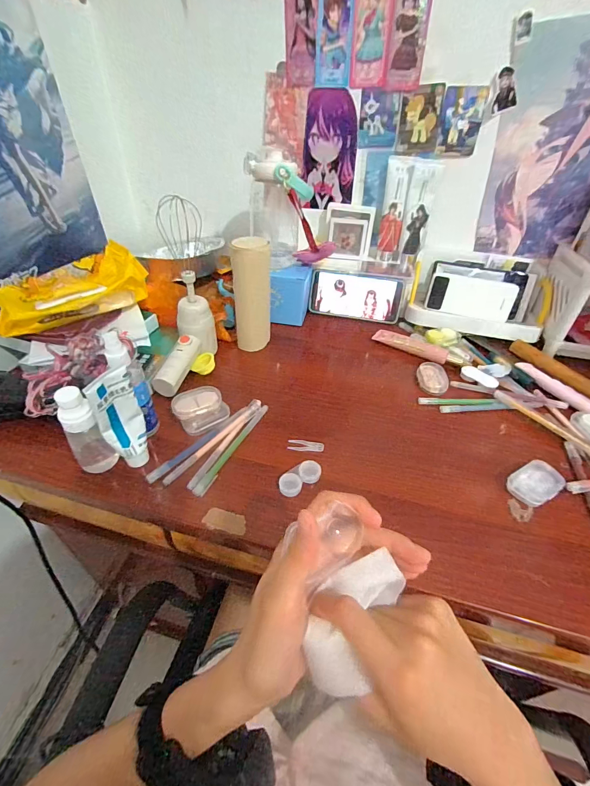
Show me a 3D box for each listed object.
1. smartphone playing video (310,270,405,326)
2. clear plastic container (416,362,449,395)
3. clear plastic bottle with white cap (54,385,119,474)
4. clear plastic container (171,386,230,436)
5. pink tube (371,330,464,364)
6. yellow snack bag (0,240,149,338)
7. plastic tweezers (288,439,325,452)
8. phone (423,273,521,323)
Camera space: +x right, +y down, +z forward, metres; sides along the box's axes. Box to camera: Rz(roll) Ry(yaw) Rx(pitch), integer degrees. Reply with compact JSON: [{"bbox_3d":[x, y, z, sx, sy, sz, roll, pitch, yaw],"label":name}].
[{"bbox_3d":[0.114,-0.179,0.662,0.167,0.081,0.012,9,20,8],"label":"smartphone playing video"},{"bbox_3d":[0.209,-0.023,0.542,0.044,0.018,0.057,7,42,4],"label":"clear plastic container"},{"bbox_3d":[-0.218,0.044,0.371,0.034,0.118,0.029,-30,52,-31],"label":"clear plastic bottle with white cap"},{"bbox_3d":[-0.121,0.022,0.454,0.061,0.033,0.048,-31,52,-33],"label":"clear plastic container"},{"bbox_3d":[0.203,-0.078,0.596,0.144,0.018,0.025,25,46,23],"label":"pink tube"},{"bbox_3d":[-0.341,-0.163,0.533,0.200,0.057,0.135,-26,50,-29],"label":"yellow snack bag"},{"bbox_3d":[0.014,0.066,0.438,0.044,0.008,0.016,6,42,2],"label":"plastic tweezers"},{"bbox_3d":[0.323,-0.177,0.653,0.144,0.069,0.008,15,26,14],"label":"phone"}]

